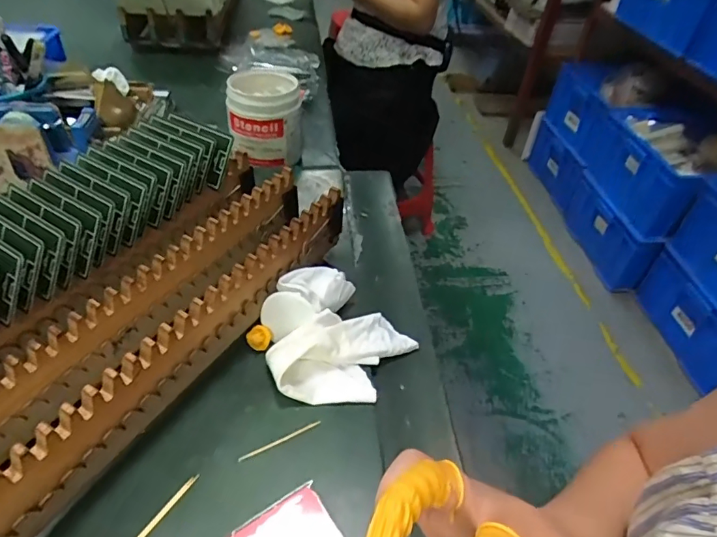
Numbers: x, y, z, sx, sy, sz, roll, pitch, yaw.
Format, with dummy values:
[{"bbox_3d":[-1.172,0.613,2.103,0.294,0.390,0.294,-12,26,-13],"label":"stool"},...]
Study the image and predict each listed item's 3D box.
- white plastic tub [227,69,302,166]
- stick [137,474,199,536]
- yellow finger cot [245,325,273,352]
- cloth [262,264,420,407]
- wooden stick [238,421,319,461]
[{"bbox_3d":[-0.125,-0.199,0.626,0.089,0.101,0.088,3,42,-3],"label":"white plastic tub"},{"bbox_3d":[-0.126,0.156,0.296,0.004,0.004,0.064,26,46,21],"label":"stick"},{"bbox_3d":[-0.083,0.059,0.396,0.018,0.017,0.016,17,44,12],"label":"yellow finger cot"},{"bbox_3d":[-0.023,0.056,0.387,0.118,0.048,0.114,22,45,17],"label":"cloth"},{"bbox_3d":[-0.056,0.124,0.342,0.062,0.004,0.004,-17,47,-23],"label":"wooden stick"}]

